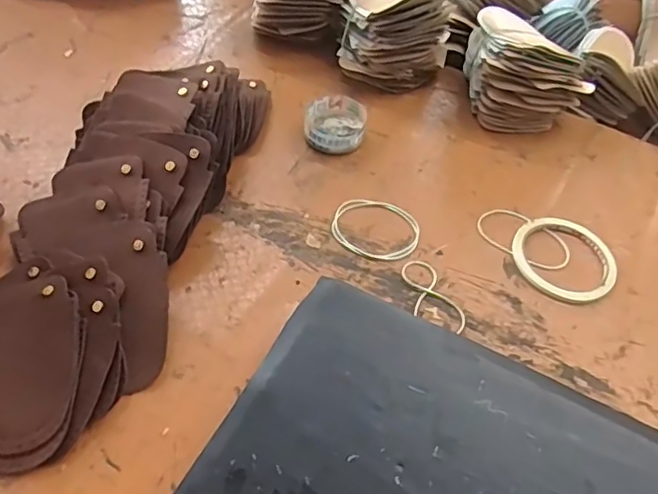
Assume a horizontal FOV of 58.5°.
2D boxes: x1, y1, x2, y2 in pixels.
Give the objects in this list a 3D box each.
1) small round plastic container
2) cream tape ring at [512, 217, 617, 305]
[{"bbox_3d":[0.006,-0.129,0.622,0.061,0.023,0.070,1,51,-4],"label":"small round plastic container"},{"bbox_3d":[0.219,0.009,0.544,0.094,0.007,0.094,2,51,-3],"label":"cream tape ring"}]

